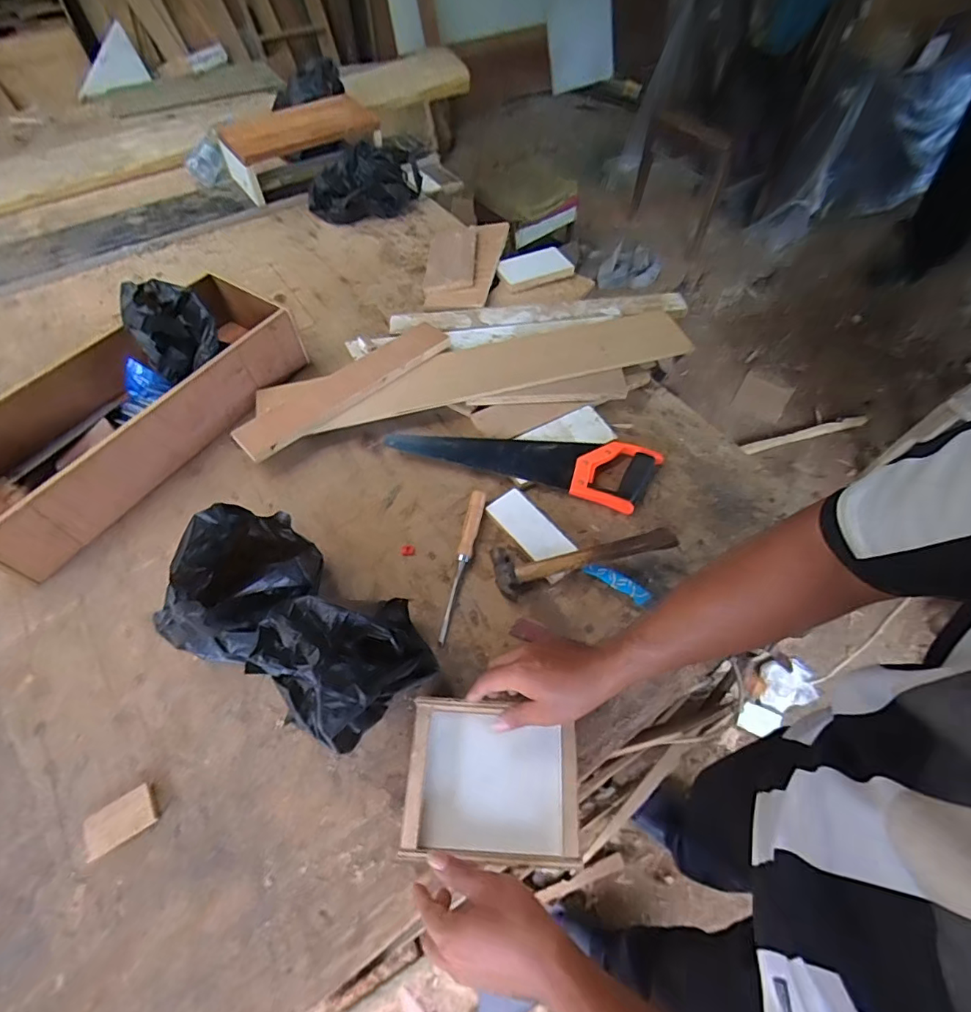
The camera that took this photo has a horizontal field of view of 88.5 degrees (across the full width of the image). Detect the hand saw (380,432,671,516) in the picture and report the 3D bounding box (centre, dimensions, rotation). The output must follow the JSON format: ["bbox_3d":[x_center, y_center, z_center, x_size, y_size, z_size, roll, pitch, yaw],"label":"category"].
[{"bbox_3d":[0.064,-0.088,0.816,0.418,0.026,0.117,14,58,9],"label":"hand saw"}]

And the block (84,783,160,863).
[{"bbox_3d":[-0.400,0.345,0.545,0.070,0.011,0.043,-30,62,-18],"label":"block"}]

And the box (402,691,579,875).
[{"bbox_3d":[0.008,0.299,0.547,0.182,0.024,0.151,4,57,2],"label":"box"}]

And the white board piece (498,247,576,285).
[{"bbox_3d":[0.109,-0.528,1.090,0.152,0.021,0.064,-15,92,-1],"label":"white board piece"}]

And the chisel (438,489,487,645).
[{"bbox_3d":[-0.032,0.078,0.715,0.023,0.025,0.228,10,58,6],"label":"chisel"}]

